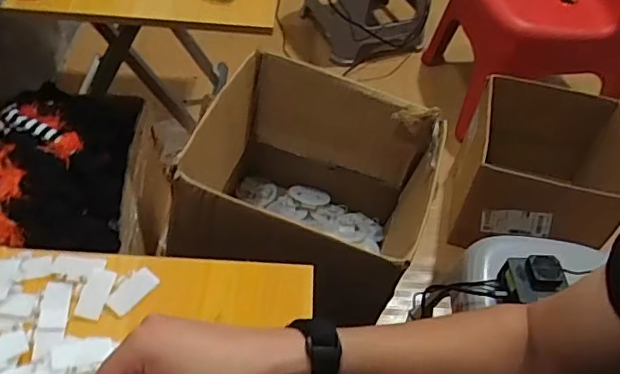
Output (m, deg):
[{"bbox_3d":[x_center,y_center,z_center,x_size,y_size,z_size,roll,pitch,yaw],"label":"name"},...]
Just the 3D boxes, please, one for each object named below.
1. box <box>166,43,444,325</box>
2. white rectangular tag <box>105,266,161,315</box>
[{"bbox_3d":[0.001,0.016,0.767,0.281,0.259,0.294,17,50,8],"label":"box"},{"bbox_3d":[-0.164,0.096,0.518,0.024,0.004,0.048,39,56,10],"label":"white rectangular tag"}]

